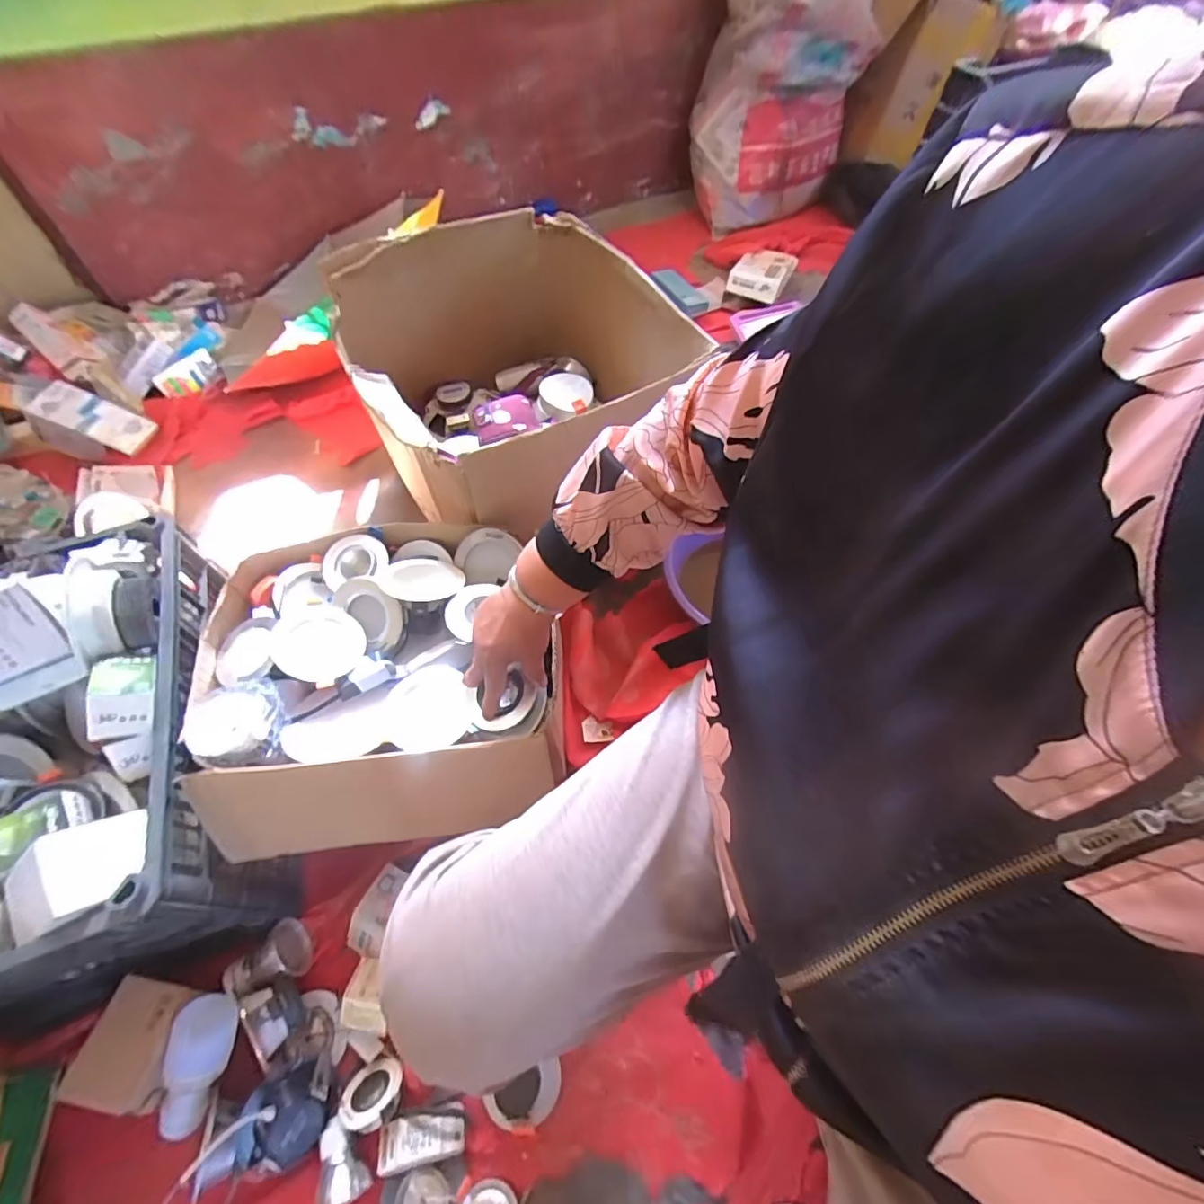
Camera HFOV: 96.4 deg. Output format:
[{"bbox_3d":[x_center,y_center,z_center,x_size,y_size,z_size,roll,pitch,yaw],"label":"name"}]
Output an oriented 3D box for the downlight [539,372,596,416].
[{"bbox_3d":[-0.067,-0.386,0.988,0.097,0.023,0.098,0,58,-1],"label":"downlight"}]

